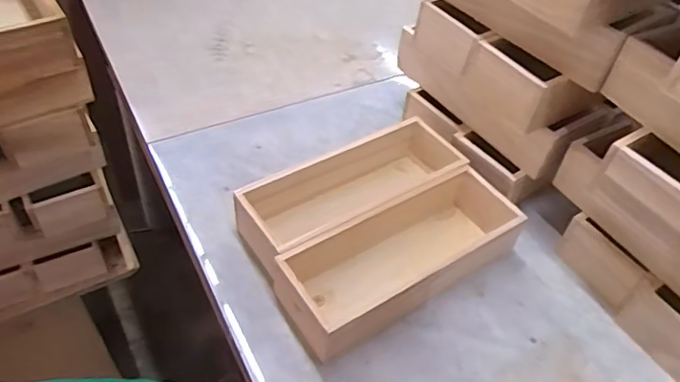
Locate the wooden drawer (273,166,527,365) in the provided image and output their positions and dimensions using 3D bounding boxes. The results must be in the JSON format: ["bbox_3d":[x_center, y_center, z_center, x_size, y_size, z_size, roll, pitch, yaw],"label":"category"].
[{"bbox_3d":[0.070,0.072,0.588,0.278,0.068,0.100,-25,54,-25],"label":"wooden drawer"}]

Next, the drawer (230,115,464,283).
[{"bbox_3d":[0.025,0.001,0.648,0.293,0.071,0.102,-26,54,-26],"label":"drawer"}]

